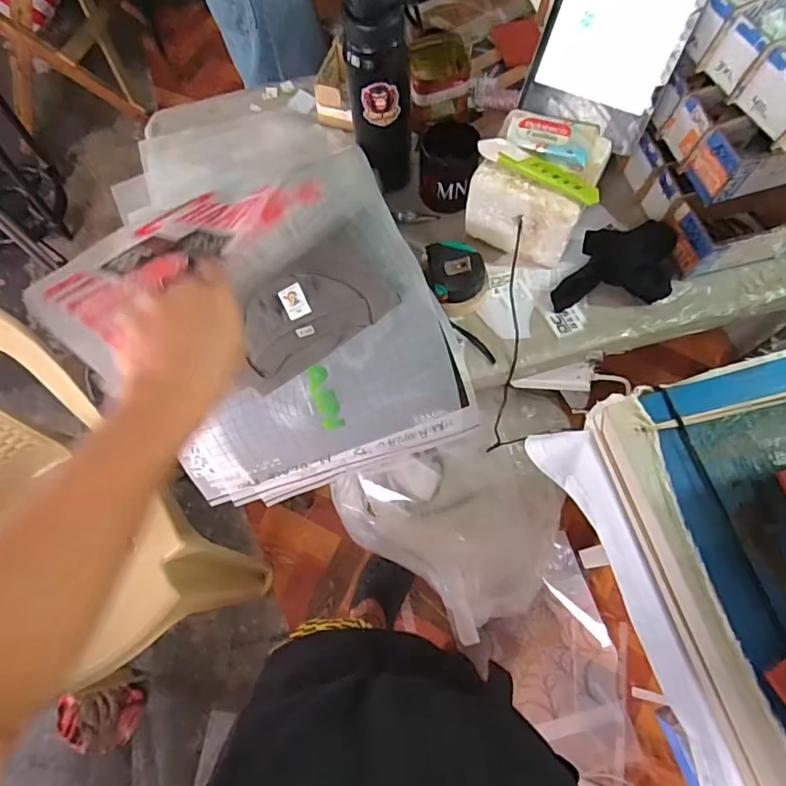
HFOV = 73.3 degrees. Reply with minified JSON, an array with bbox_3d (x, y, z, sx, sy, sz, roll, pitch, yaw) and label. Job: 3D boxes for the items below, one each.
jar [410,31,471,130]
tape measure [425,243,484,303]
[{"bbox_3d":[0.069,-0.462,0.790,0.085,0.080,0.094,0,69,-1],"label":"jar"},{"bbox_3d":[0.083,-0.161,0.688,0.073,0.040,0.071,-7,69,-3],"label":"tape measure"}]

